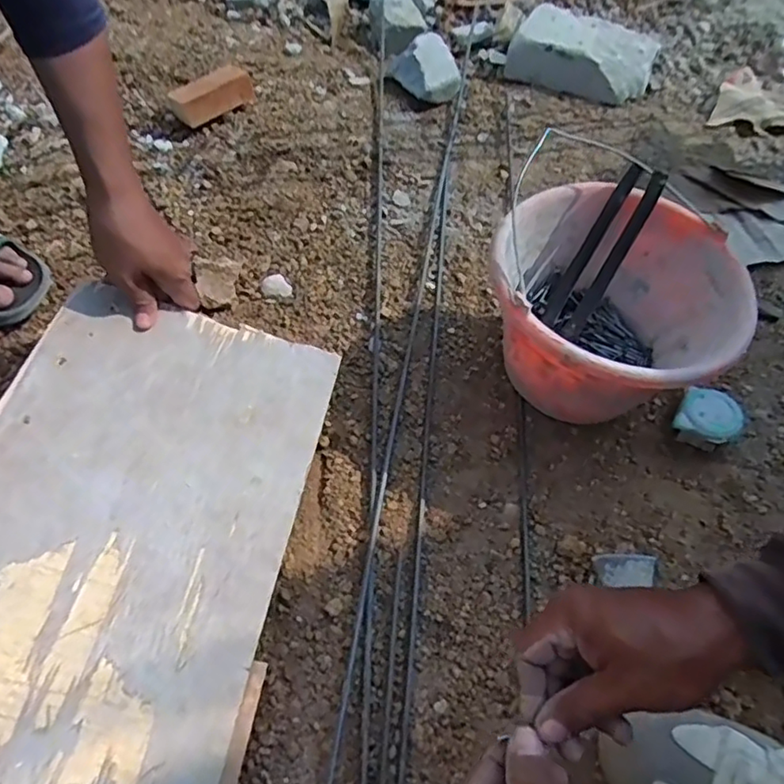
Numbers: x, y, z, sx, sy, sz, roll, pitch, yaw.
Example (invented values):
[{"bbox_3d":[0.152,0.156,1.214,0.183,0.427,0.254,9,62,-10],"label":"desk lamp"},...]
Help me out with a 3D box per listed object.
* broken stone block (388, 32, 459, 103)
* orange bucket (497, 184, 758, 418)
[{"bbox_3d":[0.057,-0.513,0.969,0.090,0.075,0.123,-29,65,-19],"label":"broken stone block"},{"bbox_3d":[0.209,-0.072,0.623,0.233,0.172,0.225,2,59,-3],"label":"orange bucket"}]

